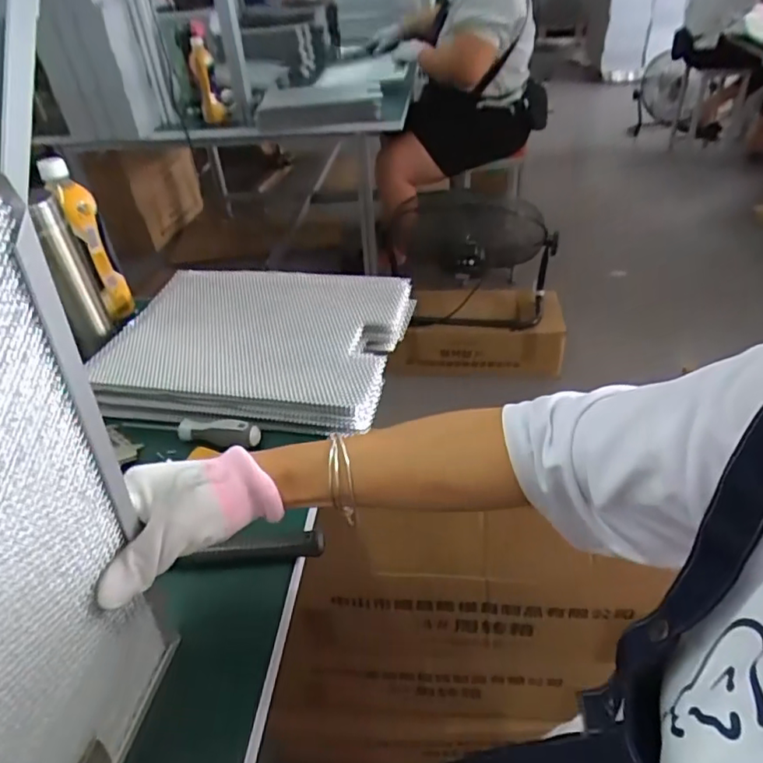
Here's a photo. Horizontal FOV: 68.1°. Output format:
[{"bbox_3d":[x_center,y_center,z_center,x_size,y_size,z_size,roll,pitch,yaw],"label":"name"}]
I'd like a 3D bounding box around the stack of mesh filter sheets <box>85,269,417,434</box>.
[{"bbox_3d":[-0.155,-0.048,0.689,0.350,0.047,0.283,5,39,13],"label":"stack of mesh filter sheets"}]

